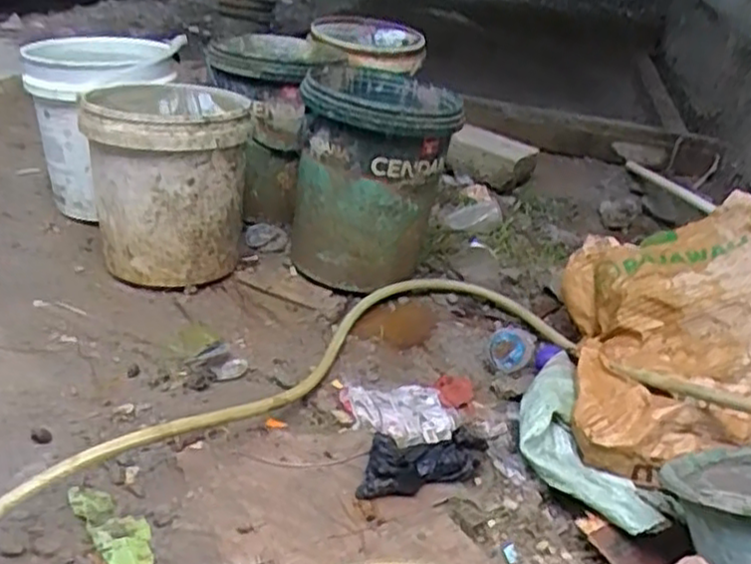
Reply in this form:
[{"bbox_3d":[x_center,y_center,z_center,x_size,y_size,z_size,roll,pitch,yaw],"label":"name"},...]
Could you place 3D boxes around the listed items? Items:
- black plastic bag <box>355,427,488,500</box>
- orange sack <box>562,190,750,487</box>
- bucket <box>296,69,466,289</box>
[{"bbox_3d":[0.075,0.249,1.014,0.219,0.070,0.076,-3,25,-39],"label":"black plastic bag"},{"bbox_3d":[0.505,0.079,1.172,0.343,0.255,0.476,11,31,5],"label":"orange sack"},{"bbox_3d":[-0.012,-0.198,1.464,0.284,0.394,0.317,6,30,-3],"label":"bucket"}]

